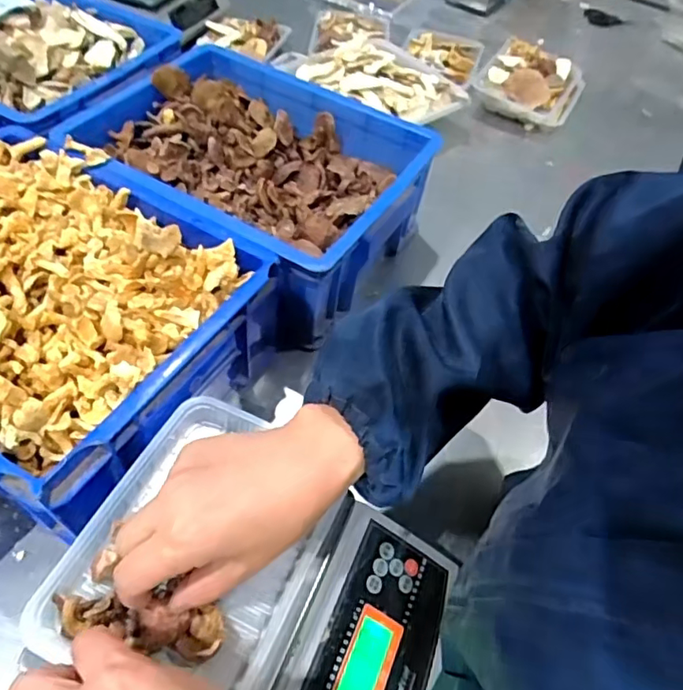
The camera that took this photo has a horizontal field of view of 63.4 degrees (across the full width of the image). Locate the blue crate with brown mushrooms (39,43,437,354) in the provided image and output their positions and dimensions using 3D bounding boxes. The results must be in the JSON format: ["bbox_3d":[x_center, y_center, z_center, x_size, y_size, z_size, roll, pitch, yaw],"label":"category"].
[{"bbox_3d":[-0.112,-0.197,0.635,0.380,0.114,0.270,29,56,16],"label":"blue crate with brown mushrooms"}]

